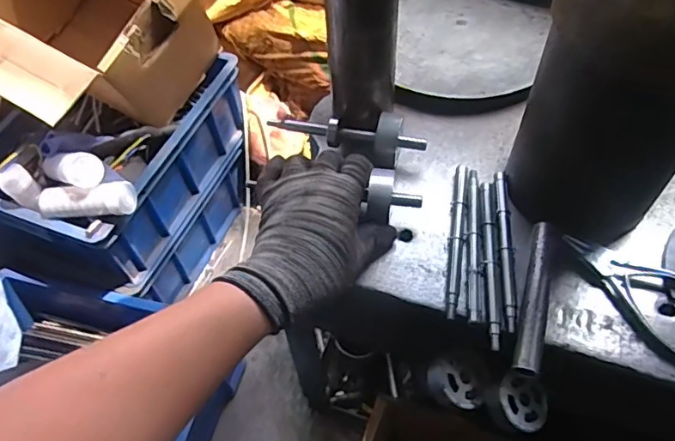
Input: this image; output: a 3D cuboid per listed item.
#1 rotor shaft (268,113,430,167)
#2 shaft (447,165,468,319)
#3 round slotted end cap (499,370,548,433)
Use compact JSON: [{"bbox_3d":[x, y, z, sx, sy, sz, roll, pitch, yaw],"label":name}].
[{"bbox_3d":[0.007,-0.084,0.535,0.155,0.047,0.039,13,56,13],"label":"rotor shaft"},{"bbox_3d":[0.109,0.014,0.487,0.012,0.010,0.162,6,55,8],"label":"shaft"},{"bbox_3d":[0.162,0.157,0.466,0.048,0.006,0.047,21,59,-16],"label":"round slotted end cap"}]

